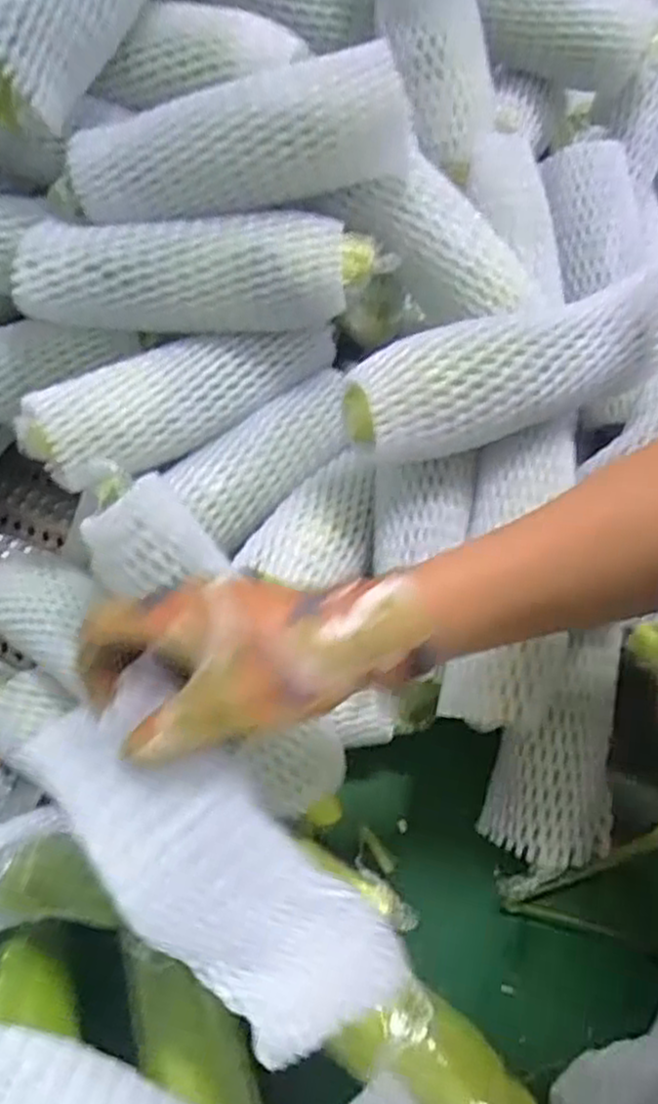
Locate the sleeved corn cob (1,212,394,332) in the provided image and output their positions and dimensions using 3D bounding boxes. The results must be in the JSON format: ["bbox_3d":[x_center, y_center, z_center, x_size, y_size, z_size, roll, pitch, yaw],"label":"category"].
[{"bbox_3d":[-0.082,-0.178,0.472,0.231,0.056,0.062,0,61,4],"label":"sleeved corn cob"}]

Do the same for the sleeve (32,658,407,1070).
[{"bbox_3d":[-0.051,0.136,0.318,0.176,0.044,0.076,45,71,1],"label":"sleeve"}]

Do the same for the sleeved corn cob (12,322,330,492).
[{"bbox_3d":[-0.090,-0.104,0.481,0.212,0.048,0.054,-26,62,-25],"label":"sleeved corn cob"}]

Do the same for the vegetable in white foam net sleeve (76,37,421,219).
[{"bbox_3d":[-0.056,-0.251,0.448,0.212,0.068,0.056,-12,61,-3],"label":"vegetable in white foam net sleeve"}]

